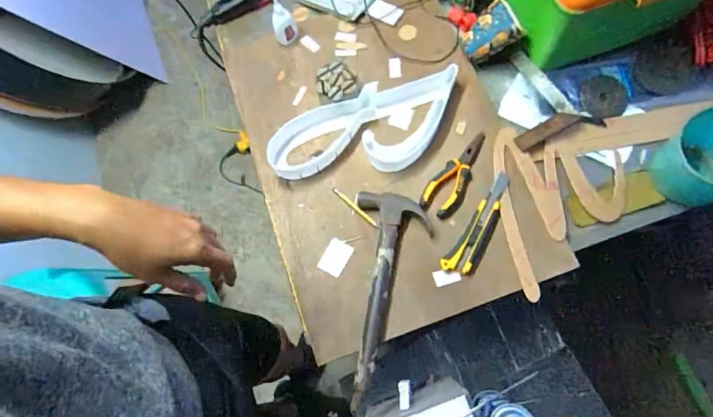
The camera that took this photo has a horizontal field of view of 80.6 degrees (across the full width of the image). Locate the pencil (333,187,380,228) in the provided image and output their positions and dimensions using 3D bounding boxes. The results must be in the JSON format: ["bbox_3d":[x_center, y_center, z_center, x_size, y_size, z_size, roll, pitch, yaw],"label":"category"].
[{"bbox_3d":[-0.002,-0.001,0.688,0.100,0.009,0.009,42,83,17],"label":"pencil"}]

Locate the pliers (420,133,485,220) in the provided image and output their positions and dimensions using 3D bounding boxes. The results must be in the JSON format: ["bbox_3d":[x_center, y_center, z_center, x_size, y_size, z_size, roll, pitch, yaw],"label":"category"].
[{"bbox_3d":[0.162,-0.057,0.683,0.057,0.014,0.157,28,79,15],"label":"pliers"}]

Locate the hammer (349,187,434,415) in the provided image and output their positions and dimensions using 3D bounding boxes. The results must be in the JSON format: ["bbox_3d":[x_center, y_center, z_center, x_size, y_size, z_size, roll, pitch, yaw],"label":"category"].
[{"bbox_3d":[0.045,0.125,0.624,0.108,0.030,0.308,3,74,9],"label":"hammer"}]

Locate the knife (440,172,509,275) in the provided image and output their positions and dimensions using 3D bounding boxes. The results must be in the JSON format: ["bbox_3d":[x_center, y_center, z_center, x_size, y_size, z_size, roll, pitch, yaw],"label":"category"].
[{"bbox_3d":[0.193,0.024,0.651,0.046,0.017,0.174,28,79,15],"label":"knife"}]

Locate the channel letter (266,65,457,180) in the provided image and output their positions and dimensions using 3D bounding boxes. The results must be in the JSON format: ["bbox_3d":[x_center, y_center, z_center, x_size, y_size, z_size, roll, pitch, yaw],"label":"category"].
[{"bbox_3d":[0.016,-0.132,0.698,0.326,0.032,0.137,-14,72,3],"label":"channel letter"}]

